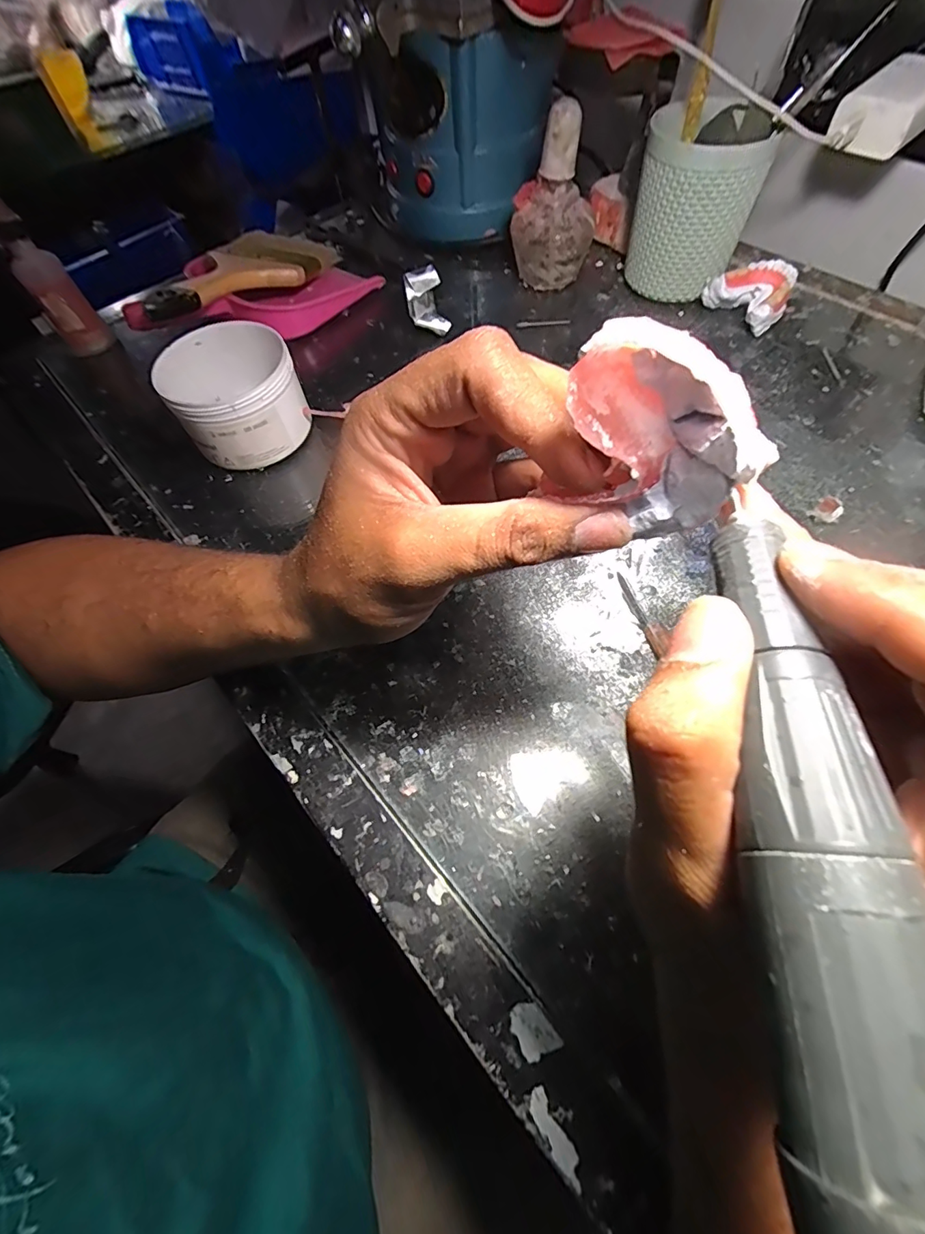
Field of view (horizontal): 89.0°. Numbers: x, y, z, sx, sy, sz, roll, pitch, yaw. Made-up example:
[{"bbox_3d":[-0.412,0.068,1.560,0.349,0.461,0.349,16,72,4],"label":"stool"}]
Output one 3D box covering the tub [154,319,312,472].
[{"bbox_3d":[-0.166,-0.166,0.354,0.087,0.066,0.094,-2,62,3],"label":"tub"}]

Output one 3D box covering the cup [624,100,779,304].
[{"bbox_3d":[0.193,-0.345,0.400,0.091,0.110,0.087,16,64,12],"label":"cup"}]

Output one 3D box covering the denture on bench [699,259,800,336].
[{"bbox_3d":[0.245,-0.277,0.407,0.064,0.035,0.057,30,68,18],"label":"denture on bench"}]

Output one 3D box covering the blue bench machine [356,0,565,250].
[{"bbox_3d":[-0.010,-0.494,0.454,0.175,0.189,0.153,-7,62,0],"label":"blue bench machine"}]

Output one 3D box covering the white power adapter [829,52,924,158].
[{"bbox_3d":[0.318,-0.375,0.345,0.087,0.032,0.050,-38,66,-15],"label":"white power adapter"}]

